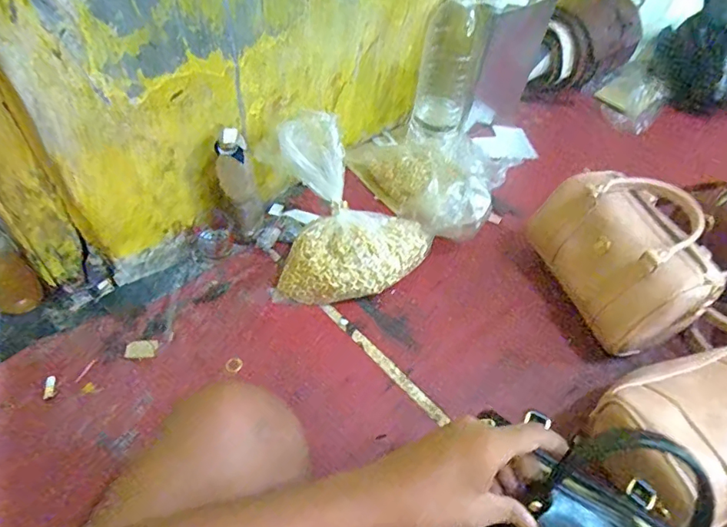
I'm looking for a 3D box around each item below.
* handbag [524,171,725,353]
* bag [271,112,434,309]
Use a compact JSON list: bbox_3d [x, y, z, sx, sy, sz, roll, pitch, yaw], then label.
[{"bbox_3d":[0.335,-0.017,0.646,0.142,0.129,0.223,-11,54,-13],"label":"handbag"},{"bbox_3d":[-0.011,-0.063,0.684,0.227,0.175,0.195,5,52,-2],"label":"bag"}]

